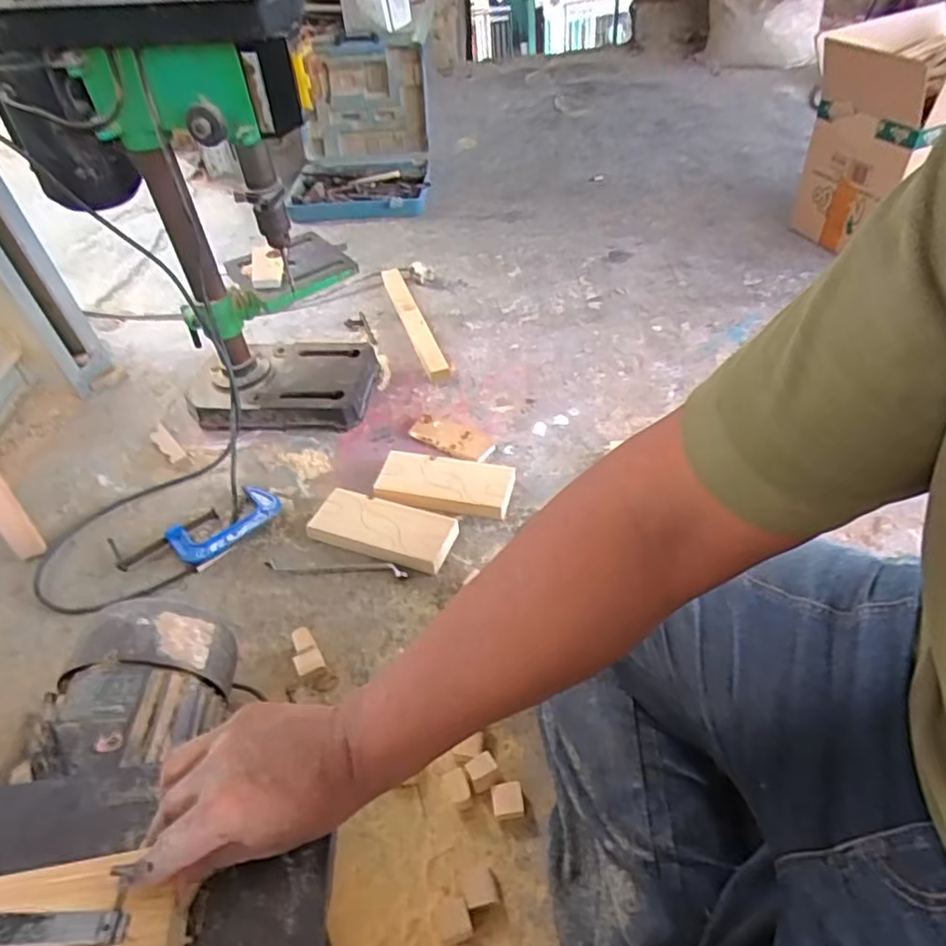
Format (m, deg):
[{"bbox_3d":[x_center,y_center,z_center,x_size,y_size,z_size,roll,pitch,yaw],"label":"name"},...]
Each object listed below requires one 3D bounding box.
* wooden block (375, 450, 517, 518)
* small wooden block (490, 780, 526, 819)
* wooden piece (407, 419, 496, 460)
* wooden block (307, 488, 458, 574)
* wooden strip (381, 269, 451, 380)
[{"bbox_3d":[-0.037,0.014,0.847,0.177,0.026,0.083,9,48,15],"label":"wooden block"},{"bbox_3d":[0.032,0.300,0.577,0.029,0.020,0.029,-8,46,-2],"label":"small wooden block"},{"bbox_3d":[-0.034,-0.051,0.927,0.123,0.011,0.055,15,50,20],"label":"wooden piece"},{"bbox_3d":[-0.111,0.070,0.798,0.180,0.031,0.083,10,48,16],"label":"wooden block"},{"bbox_3d":[-0.110,-0.284,1.165,0.038,0.020,0.383,-16,47,-9],"label":"wooden strip"}]

